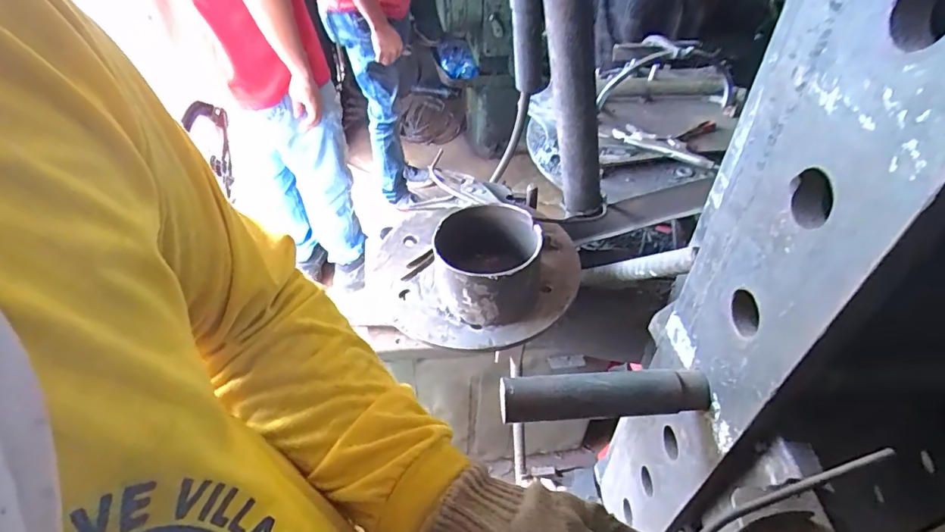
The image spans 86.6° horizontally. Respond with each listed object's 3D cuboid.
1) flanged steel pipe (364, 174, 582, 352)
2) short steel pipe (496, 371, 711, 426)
[{"bbox_3d":[0.000,-0.021,0.570,0.235,0.088,0.222,25,50,24],"label":"flanged steel pipe"},{"bbox_3d":[0.102,0.100,0.391,0.158,0.025,0.028,-3,44,-2],"label":"short steel pipe"}]

